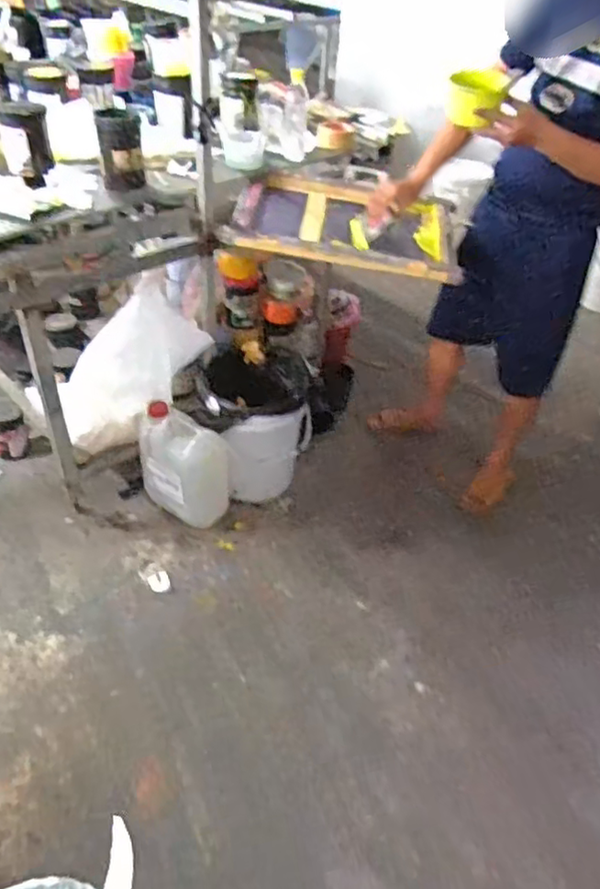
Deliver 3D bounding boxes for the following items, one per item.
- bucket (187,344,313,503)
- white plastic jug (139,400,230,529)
[{"bbox_3d":[-0.131,-0.065,1.779,0.312,0.347,0.324,3,41,-2],"label":"bucket"},{"bbox_3d":[-0.315,0.059,1.681,0.244,0.302,0.145,27,47,23],"label":"white plastic jug"}]

